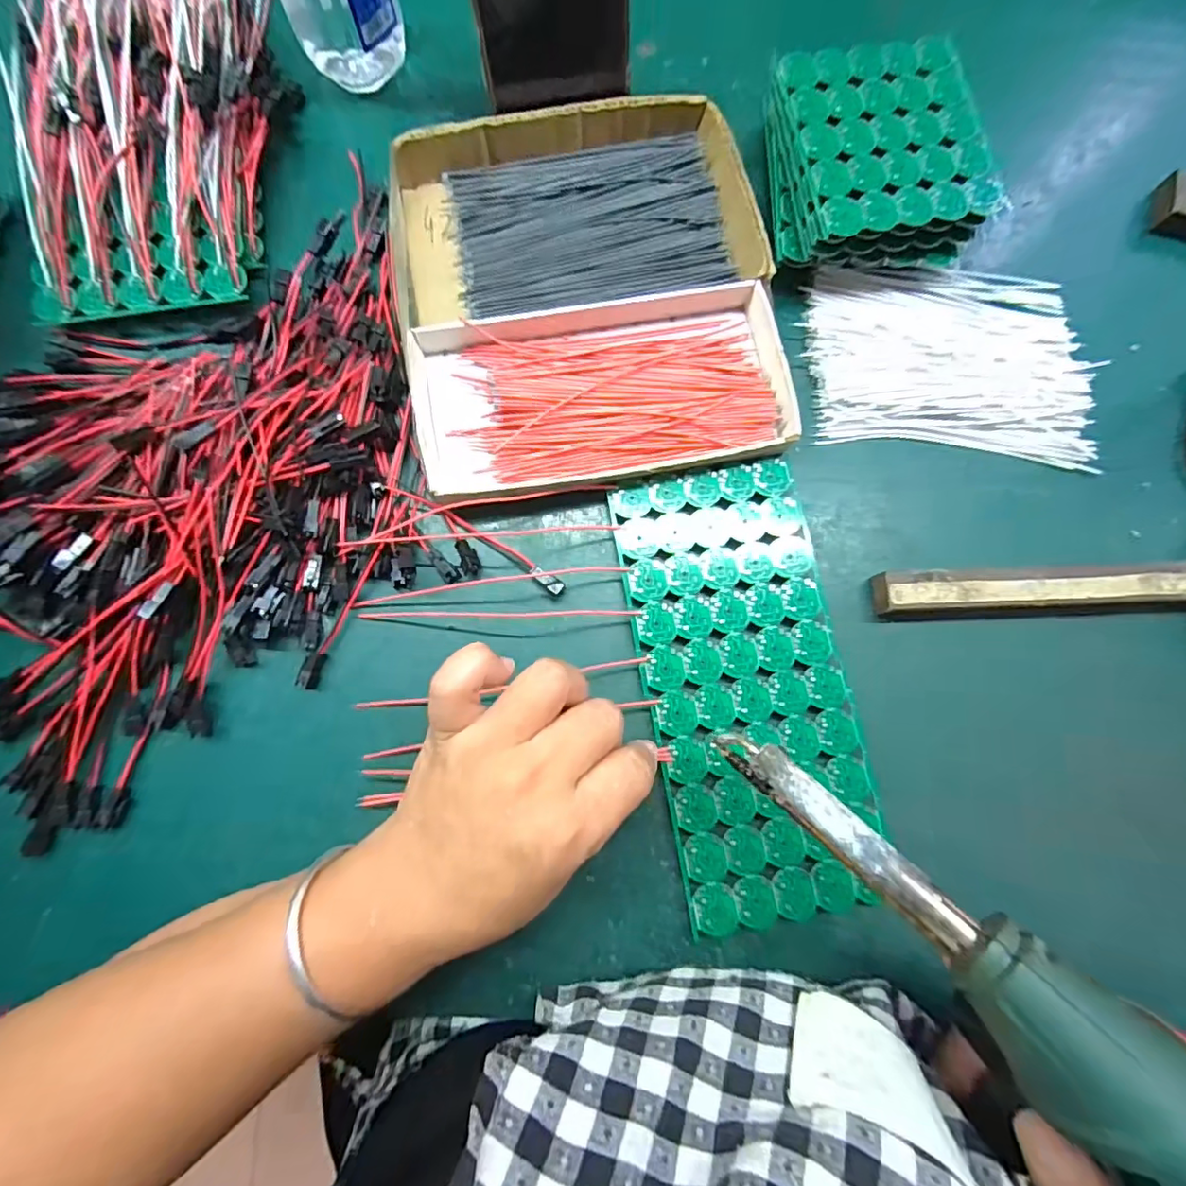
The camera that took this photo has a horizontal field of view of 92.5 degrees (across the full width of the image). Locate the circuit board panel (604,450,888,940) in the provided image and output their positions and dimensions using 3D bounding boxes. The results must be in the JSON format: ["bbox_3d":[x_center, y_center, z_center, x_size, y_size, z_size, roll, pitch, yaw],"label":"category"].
[{"bbox_3d":[0.073,0.043,0.277,0.098,0.004,0.214,-6,80,-2],"label":"circuit board panel"}]

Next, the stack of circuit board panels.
[{"bbox_3d":[0.149,-0.232,0.306,0.105,0.040,0.109,-5,81,-3],"label":"stack of circuit board panels"}]

